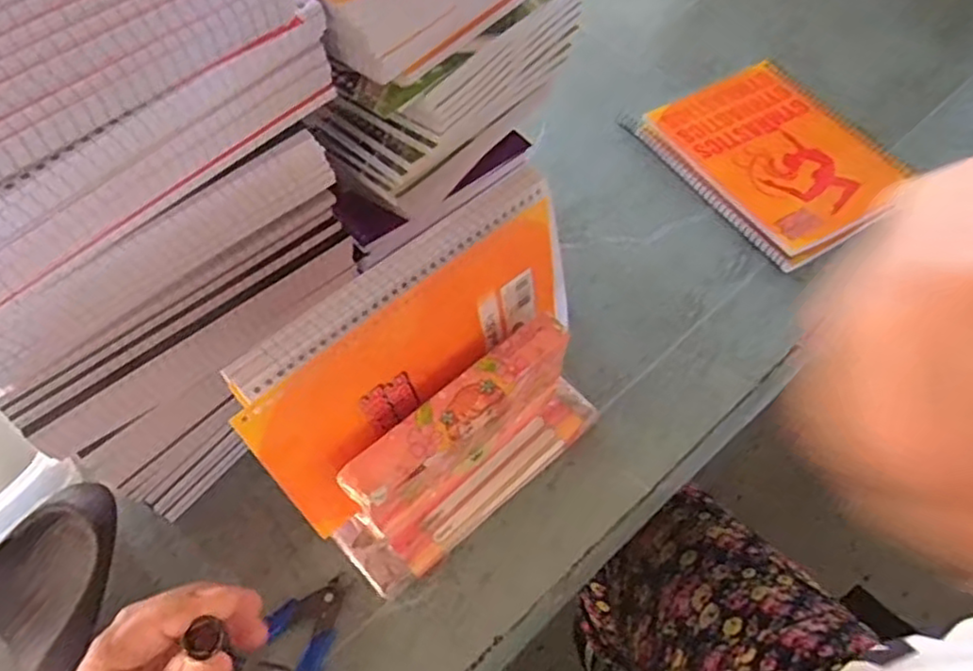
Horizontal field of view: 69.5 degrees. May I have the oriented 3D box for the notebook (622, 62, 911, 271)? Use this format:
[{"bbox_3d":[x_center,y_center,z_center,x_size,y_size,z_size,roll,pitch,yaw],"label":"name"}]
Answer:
[{"bbox_3d":[0.256,-0.163,0.623,0.158,0.018,0.202,-28,60,-17],"label":"notebook"}]

